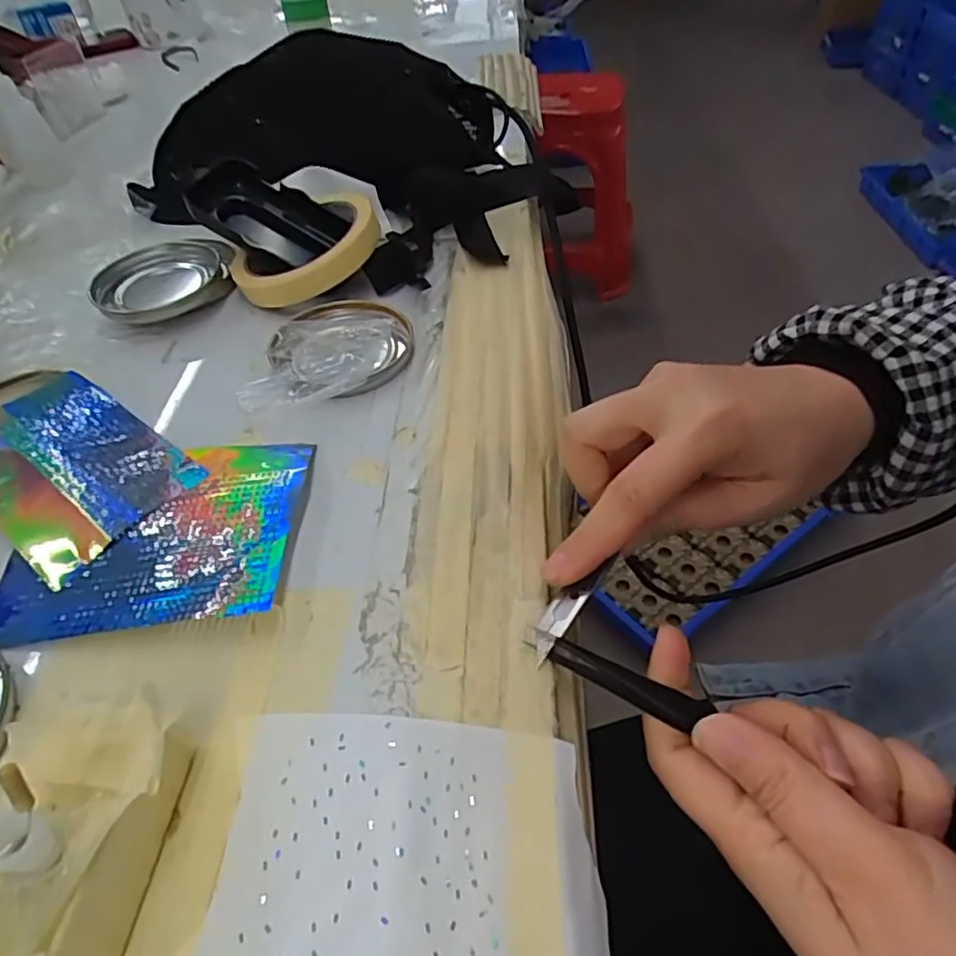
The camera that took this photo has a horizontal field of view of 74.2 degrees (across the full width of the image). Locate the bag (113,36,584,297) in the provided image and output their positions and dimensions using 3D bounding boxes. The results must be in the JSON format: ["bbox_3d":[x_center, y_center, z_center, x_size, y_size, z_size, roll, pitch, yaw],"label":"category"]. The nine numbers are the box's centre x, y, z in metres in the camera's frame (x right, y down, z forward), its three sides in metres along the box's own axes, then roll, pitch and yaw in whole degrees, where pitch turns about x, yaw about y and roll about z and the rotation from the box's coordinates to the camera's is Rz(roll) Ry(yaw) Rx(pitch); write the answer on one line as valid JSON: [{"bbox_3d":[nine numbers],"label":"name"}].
[{"bbox_3d":[-0.102,-0.243,0.457,0.241,0.085,0.266,-33,51,-23],"label":"bag"}]

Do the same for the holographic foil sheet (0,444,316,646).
[{"bbox_3d":[-0.137,0.020,0.273,0.121,0.011,0.099,-4,48,0],"label":"holographic foil sheet"}]

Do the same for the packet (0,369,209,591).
[{"bbox_3d":[-0.207,-0.014,0.305,0.148,0.009,0.076,28,55,29],"label":"packet"}]

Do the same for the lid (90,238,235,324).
[{"bbox_3d":[-0.200,-0.127,0.409,0.088,0.016,0.076,-23,48,-16],"label":"lid"}]

